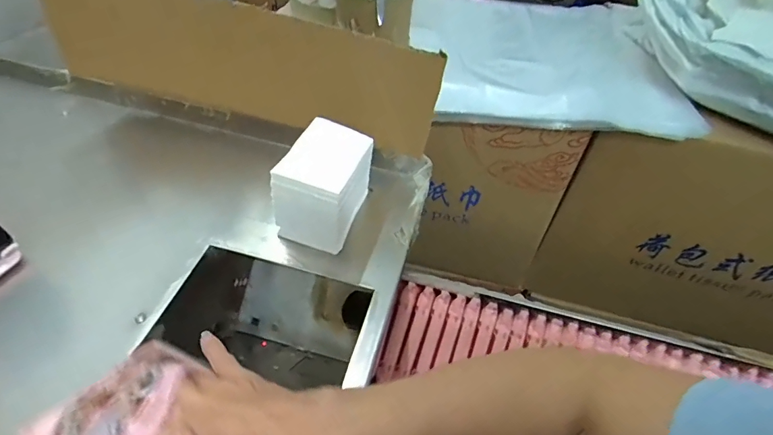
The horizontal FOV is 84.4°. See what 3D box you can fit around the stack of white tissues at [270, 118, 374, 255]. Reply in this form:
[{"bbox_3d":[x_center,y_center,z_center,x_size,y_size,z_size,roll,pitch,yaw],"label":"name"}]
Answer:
[{"bbox_3d":[-0.062,-0.033,0.442,0.071,0.085,0.110,15,47,9],"label":"stack of white tissues"}]

